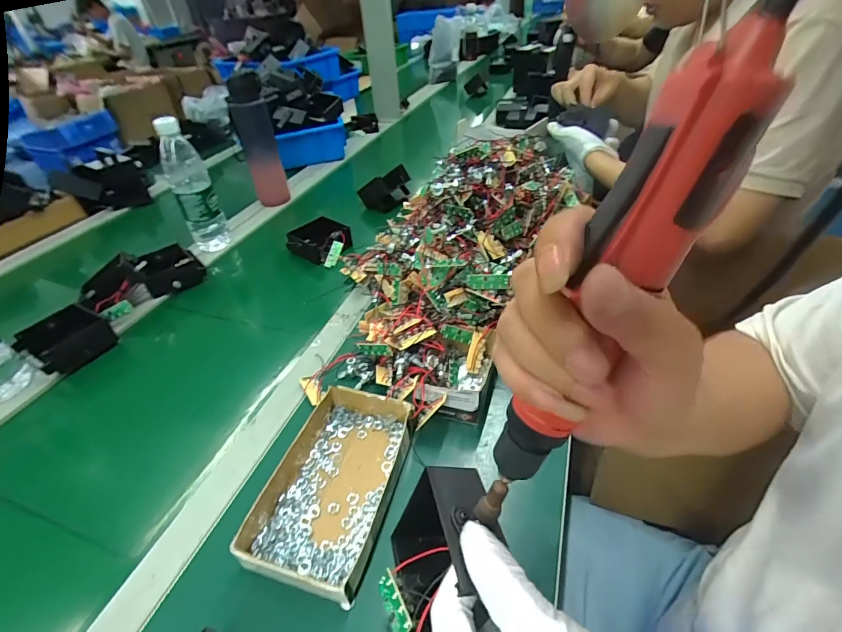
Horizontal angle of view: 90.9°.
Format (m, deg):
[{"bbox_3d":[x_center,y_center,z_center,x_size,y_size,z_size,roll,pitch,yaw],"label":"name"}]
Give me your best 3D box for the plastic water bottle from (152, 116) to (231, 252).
[{"bbox_3d":[-0.402,-0.222,0.730,0.065,0.230,0.055,-22,42,-20],"label":"plastic water bottle"}]

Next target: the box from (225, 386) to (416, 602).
[{"bbox_3d":[-0.085,0.153,0.395,0.123,0.034,0.179,9,41,16],"label":"box"}]

